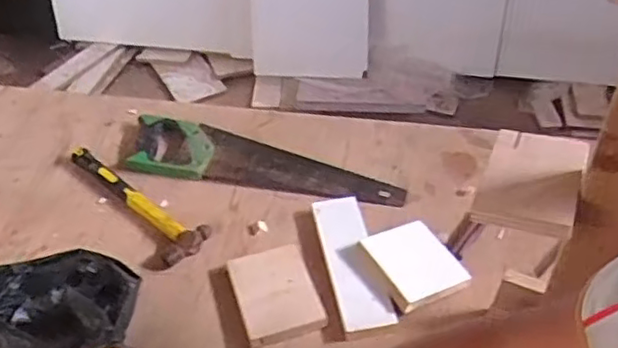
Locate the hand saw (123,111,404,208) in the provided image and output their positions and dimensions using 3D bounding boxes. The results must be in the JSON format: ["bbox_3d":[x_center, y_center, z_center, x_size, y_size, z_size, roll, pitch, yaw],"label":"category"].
[{"bbox_3d":[-0.069,-0.023,0.984,0.423,0.027,0.110,8,43,10],"label":"hand saw"}]

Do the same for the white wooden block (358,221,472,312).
[{"bbox_3d":[0.132,0.108,0.802,0.101,0.023,0.106,-18,45,-18],"label":"white wooden block"}]

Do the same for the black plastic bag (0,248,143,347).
[{"bbox_3d":[-0.294,0.155,0.737,0.190,0.091,0.178,-10,43,-9],"label":"black plastic bag"}]

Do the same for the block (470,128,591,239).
[{"bbox_3d":[0.197,0.006,0.572,0.080,0.026,0.111,16,46,19],"label":"block"}]

